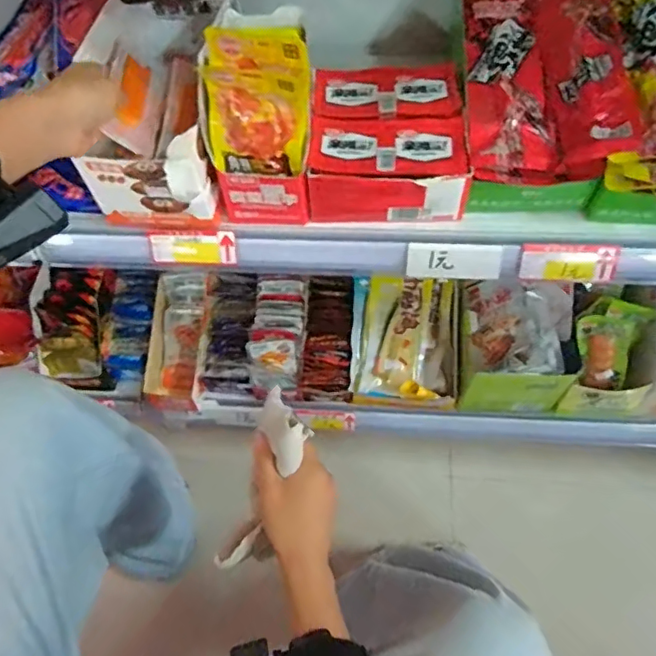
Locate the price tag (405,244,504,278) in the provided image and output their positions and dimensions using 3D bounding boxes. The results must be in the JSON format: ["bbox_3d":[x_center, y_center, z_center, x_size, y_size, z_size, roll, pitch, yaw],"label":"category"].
[{"bbox_3d":[0.123,-0.064,0.543,0.089,0.032,0.005,3,23,3],"label":"price tag"}]

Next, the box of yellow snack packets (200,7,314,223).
[{"bbox_3d":[-0.060,-0.178,0.496,0.094,0.164,0.083,-7,61,-1],"label":"box of yellow snack packets"}]

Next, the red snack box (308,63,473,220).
[{"bbox_3d":[0.056,-0.187,0.555,0.143,0.063,0.161,-2,61,3],"label":"red snack box"}]

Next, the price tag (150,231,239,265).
[{"bbox_3d":[-0.135,-0.080,0.558,0.086,0.035,0.004,0,25,5],"label":"price tag"}]

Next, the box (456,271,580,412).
[{"bbox_3d":[0.247,0.013,0.759,0.134,0.129,0.149,1,61,4],"label":"box"}]

